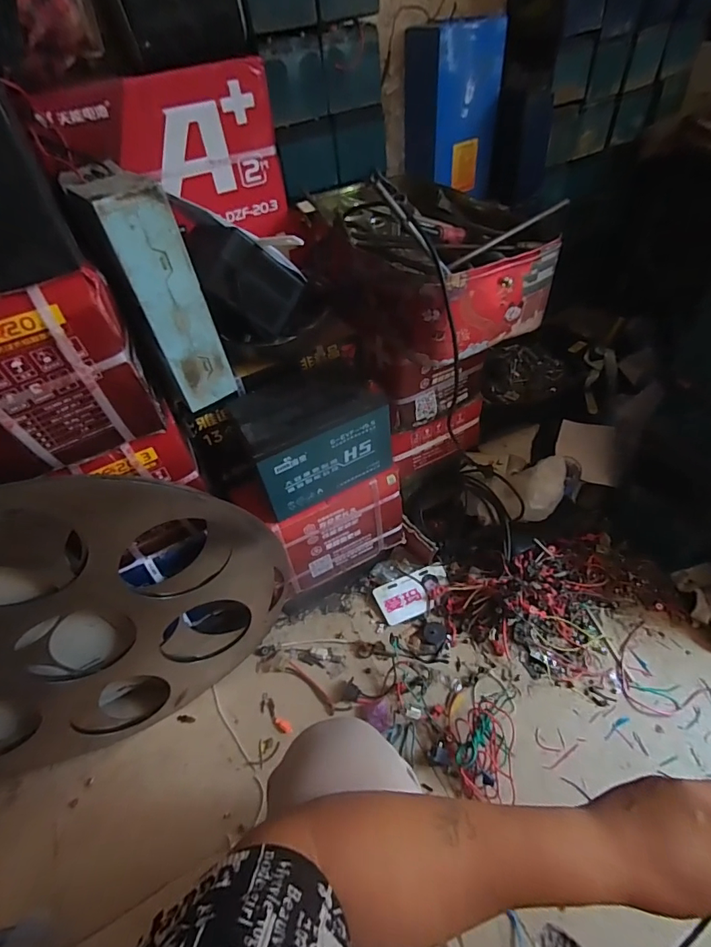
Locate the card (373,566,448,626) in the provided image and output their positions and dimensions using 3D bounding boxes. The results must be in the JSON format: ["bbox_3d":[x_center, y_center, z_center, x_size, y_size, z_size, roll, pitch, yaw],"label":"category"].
[{"bbox_3d":[0.126,0.260,0.954,0.157,0.011,0.084,-18,61,-7],"label":"card"}]

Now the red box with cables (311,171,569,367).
[{"bbox_3d":[0.095,-0.339,0.696,0.255,0.134,0.391,-20,49,-11],"label":"red box with cables"}]

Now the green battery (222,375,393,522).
[{"bbox_3d":[-0.065,-0.064,0.721,0.210,0.167,0.132,-23,50,-13],"label":"green battery"}]

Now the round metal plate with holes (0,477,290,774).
[{"bbox_3d":[-0.417,0.245,0.665,0.645,0.561,0.061,-24,50,-14],"label":"round metal plate with holes"}]

